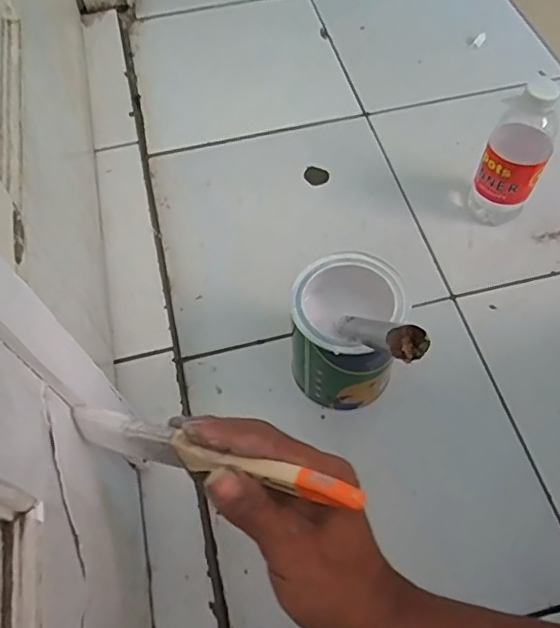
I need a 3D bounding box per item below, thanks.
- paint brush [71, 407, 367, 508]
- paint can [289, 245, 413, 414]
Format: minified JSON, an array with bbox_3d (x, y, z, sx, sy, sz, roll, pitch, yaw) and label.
[{"bbox_3d":[-0.047,0.079,0.317,0.178,0.023,0.019,9,58,22],"label":"paint brush"},{"bbox_3d":[0.059,0.019,0.512,0.095,0.125,0.109,5,59,5],"label":"paint can"}]

